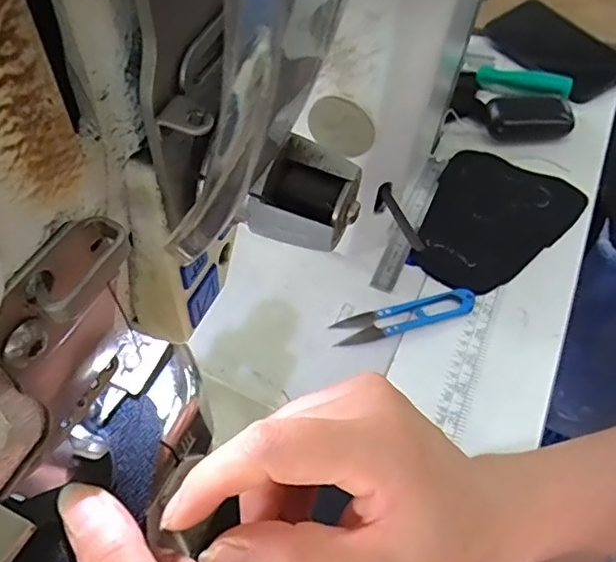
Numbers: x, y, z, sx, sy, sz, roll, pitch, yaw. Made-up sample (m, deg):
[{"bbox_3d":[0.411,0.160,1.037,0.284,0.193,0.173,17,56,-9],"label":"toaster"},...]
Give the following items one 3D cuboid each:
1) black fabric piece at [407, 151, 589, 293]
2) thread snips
[{"bbox_3d":[0.168,-0.059,0.510,0.122,0.008,0.173,23,58,23],"label":"black fabric piece"},{"bbox_3d":[0.077,0.028,0.453,0.116,0.005,0.027,-18,52,-7],"label":"thread snips"}]

